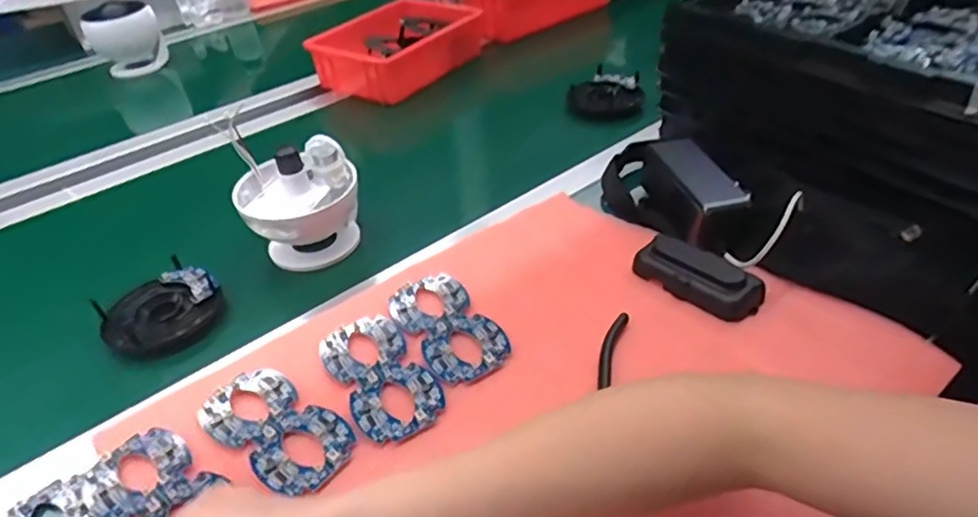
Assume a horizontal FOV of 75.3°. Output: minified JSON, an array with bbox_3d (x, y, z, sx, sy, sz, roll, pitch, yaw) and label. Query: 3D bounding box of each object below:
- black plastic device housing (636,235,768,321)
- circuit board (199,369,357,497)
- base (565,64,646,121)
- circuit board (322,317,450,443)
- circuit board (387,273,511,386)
[{"bbox_3d":[0.178,0.014,0.548,0.048,0.029,0.106,-29,45,-26],"label":"black plastic device housing"},{"bbox_3d":[-0.157,0.122,0.465,0.128,0.004,0.065,25,48,32],"label":"circuit board"},{"bbox_3d":[0.163,-0.228,0.889,0.104,0.056,0.090,0,38,7],"label":"base"},{"bbox_3d":[-0.086,0.090,0.496,0.065,0.004,0.124,-24,43,-22],"label":"circuit board"},{"bbox_3d":[-0.035,0.055,0.533,0.065,0.008,0.130,-25,43,-23],"label":"circuit board"}]

